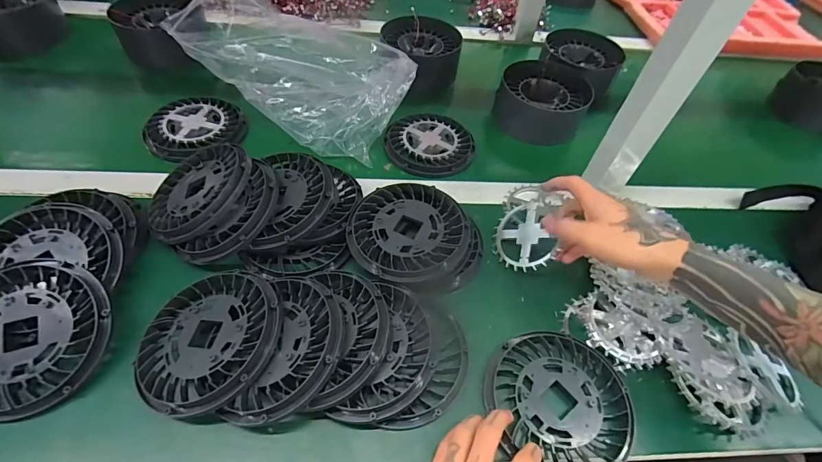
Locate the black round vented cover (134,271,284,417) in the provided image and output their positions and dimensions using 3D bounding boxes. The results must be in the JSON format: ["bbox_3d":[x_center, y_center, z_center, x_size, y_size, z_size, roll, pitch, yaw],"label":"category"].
[{"bbox_3d":[-0.181,0.095,0.359,0.127,0.014,0.124,-7,54,9],"label":"black round vented cover"}]

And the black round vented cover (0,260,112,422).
[{"bbox_3d":[-0.337,0.092,0.351,0.128,0.023,0.128,2,70,-4],"label":"black round vented cover"}]

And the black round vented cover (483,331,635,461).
[{"bbox_3d":[0.137,0.159,0.368,0.126,0.015,0.127,3,51,-3],"label":"black round vented cover"}]

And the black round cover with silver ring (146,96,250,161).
[{"bbox_3d":[-0.305,-0.146,0.567,0.126,0.020,0.124,3,52,-3],"label":"black round cover with silver ring"}]

